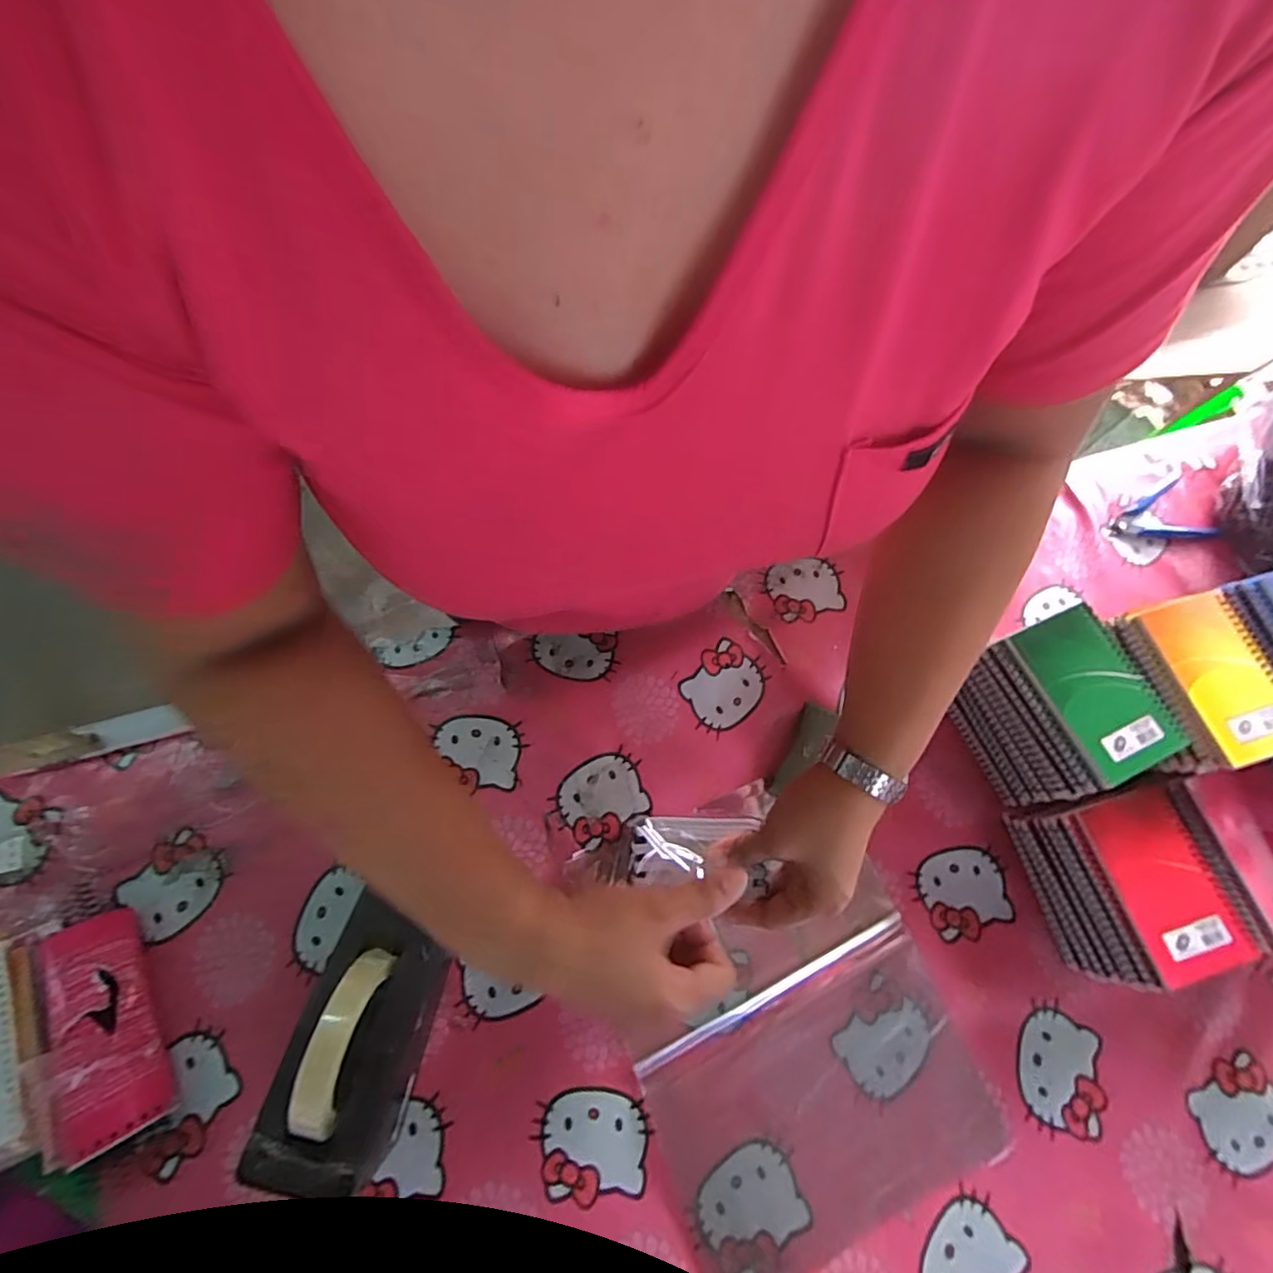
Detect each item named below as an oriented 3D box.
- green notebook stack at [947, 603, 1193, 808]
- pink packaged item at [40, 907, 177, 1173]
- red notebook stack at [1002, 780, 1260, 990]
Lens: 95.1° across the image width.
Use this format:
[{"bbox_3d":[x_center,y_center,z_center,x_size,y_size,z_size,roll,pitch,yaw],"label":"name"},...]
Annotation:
[{"bbox_3d":[0.360,0.066,0.522,0.101,0.129,0.129,-28,73,-12],"label":"green notebook stack"},{"bbox_3d":[-0.398,0.290,0.438,0.053,0.054,0.156,-24,73,-11],"label":"pink packaged item"},{"bbox_3d":[0.407,0.206,0.490,0.100,0.084,0.134,-10,70,-6],"label":"red notebook stack"}]

